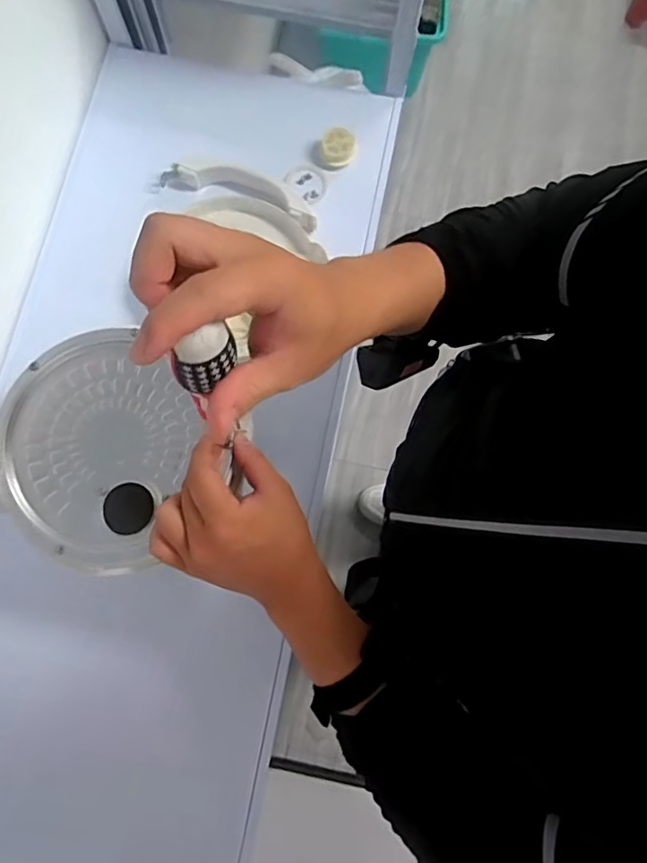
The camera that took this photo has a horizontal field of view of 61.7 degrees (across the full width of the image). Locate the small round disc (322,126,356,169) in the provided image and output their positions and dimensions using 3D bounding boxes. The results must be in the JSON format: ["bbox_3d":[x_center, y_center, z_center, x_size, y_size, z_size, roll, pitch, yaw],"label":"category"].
[{"bbox_3d":[0.019,-0.364,0.696,0.042,0.012,0.045,-3,110,11],"label":"small round disc"}]

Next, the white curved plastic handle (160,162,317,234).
[{"bbox_3d":[-0.100,-0.300,0.671,0.197,0.023,0.041,17,78,2],"label":"white curved plastic handle"}]

